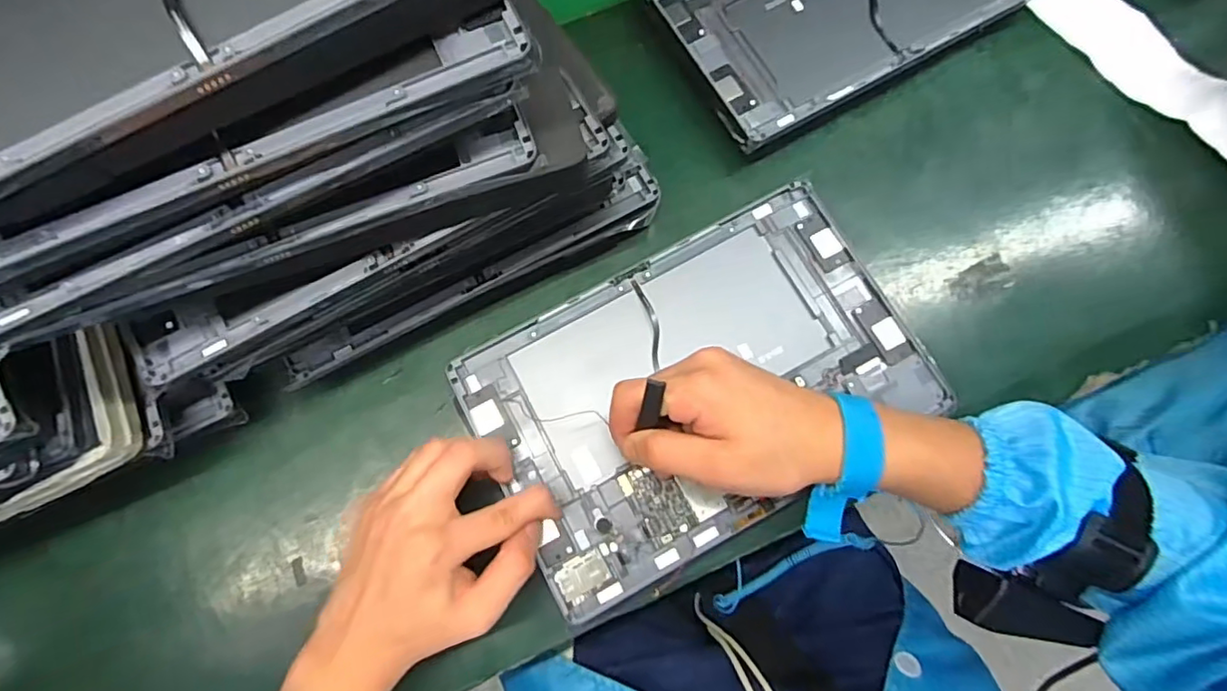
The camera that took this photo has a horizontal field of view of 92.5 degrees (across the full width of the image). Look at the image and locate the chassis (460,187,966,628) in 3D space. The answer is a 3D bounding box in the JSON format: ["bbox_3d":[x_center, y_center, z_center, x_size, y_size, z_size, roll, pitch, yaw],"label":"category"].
[{"bbox_3d":[0.052,0.026,0.352,0.252,0.017,0.169,-28,75,-6],"label":"chassis"}]

